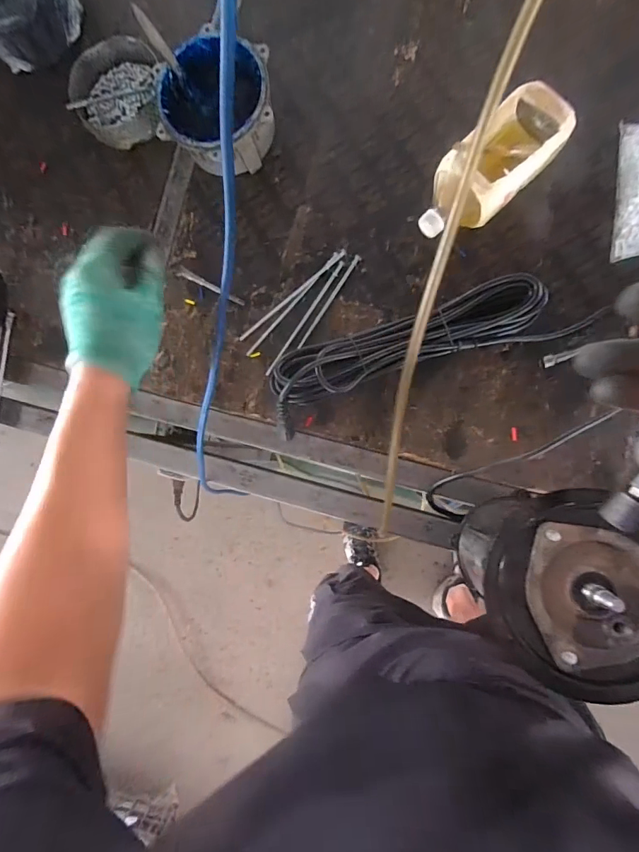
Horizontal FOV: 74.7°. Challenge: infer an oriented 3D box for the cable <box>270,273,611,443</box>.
[{"bbox_3d":[0.115,-0.098,0.543,0.382,0.066,0.105,-20,84,4],"label":"cable"}]

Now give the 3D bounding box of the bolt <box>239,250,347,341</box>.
[{"bbox_3d":[-0.039,-0.183,0.587,0.188,0.009,0.010,-39,83,2],"label":"bolt"}]

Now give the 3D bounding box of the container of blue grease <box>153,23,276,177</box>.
[{"bbox_3d":[-0.127,-0.422,0.574,0.148,0.089,0.145,0,86,6],"label":"container of blue grease"}]

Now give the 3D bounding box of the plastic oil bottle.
[{"bbox_3d":[0.221,-0.326,0.545,0.099,0.078,0.216,41,91,7],"label":"plastic oil bottle"}]

